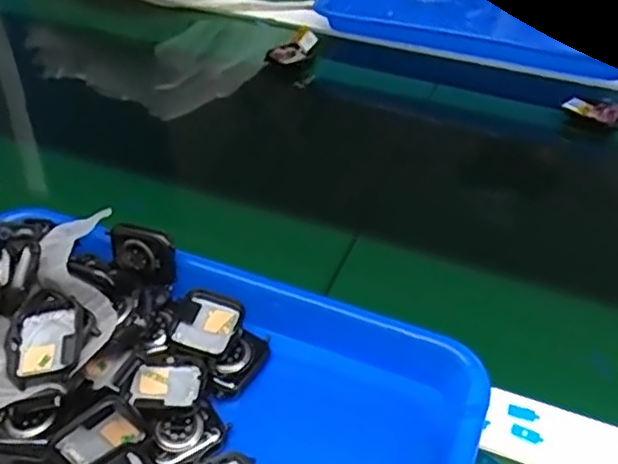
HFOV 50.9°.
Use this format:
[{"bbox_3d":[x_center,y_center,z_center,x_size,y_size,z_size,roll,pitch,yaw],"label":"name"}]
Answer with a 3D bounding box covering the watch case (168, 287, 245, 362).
[{"bbox_3d":[-0.059,0.054,0.379,0.037,0.016,0.045,14,45,14],"label":"watch case"}]

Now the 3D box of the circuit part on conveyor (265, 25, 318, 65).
[{"bbox_3d":[-0.017,-0.185,0.662,0.055,0.025,0.013,-28,47,-2],"label":"circuit part on conveyor"}]

